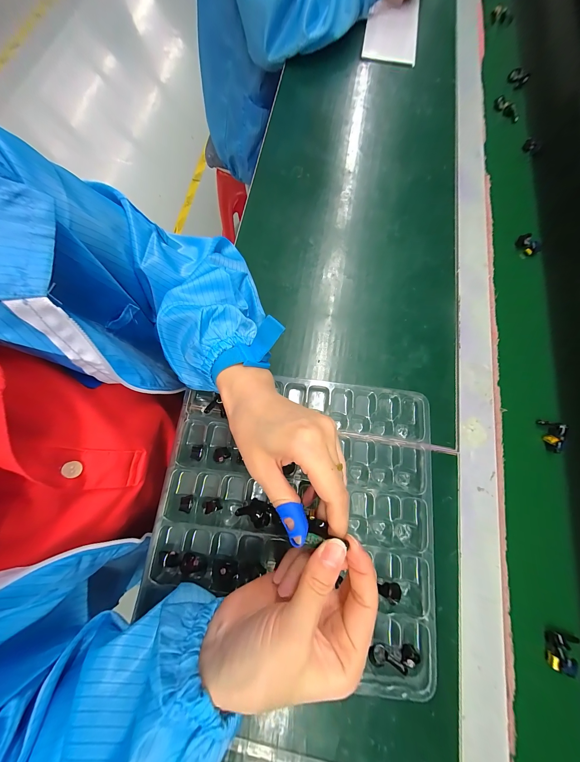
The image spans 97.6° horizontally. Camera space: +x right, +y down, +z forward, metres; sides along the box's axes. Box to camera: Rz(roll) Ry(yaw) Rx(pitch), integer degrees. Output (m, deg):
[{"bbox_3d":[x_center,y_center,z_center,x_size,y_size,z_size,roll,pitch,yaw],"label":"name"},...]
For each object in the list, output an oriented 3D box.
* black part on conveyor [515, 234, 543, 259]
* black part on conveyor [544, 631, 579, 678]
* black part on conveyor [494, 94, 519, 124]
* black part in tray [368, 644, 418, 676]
[{"bbox_3d":[0.332,-0.188,0.355,0.015,0.019,0.032,-32,76,-8],"label":"black part on conveyor"},{"bbox_3d":[0.251,0.250,0.235,0.018,0.016,0.032,16,75,5],"label":"black part on conveyor"},{"bbox_3d":[0.361,-0.451,0.423,0.050,0.017,0.008,43,79,-1],"label":"black part on conveyor"},{"bbox_3d":[0.088,0.235,0.214,0.039,0.010,0.019,-9,74,-2],"label":"black part in tray"}]

